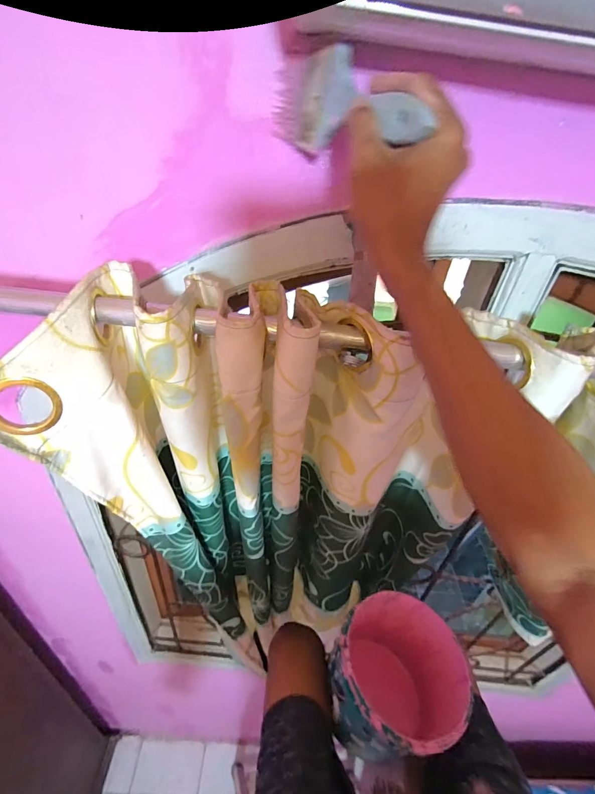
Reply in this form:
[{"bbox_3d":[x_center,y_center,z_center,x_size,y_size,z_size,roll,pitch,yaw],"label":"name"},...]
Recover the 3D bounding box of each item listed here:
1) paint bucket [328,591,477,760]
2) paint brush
[{"bbox_3d":[0.128,0.410,0.519,0.160,0.211,0.158,4,37,-3],"label":"paint bucket"},{"bbox_3d":[0.035,-0.219,0.278,0.023,0.071,0.190,-13,43,-24],"label":"paint brush"}]

